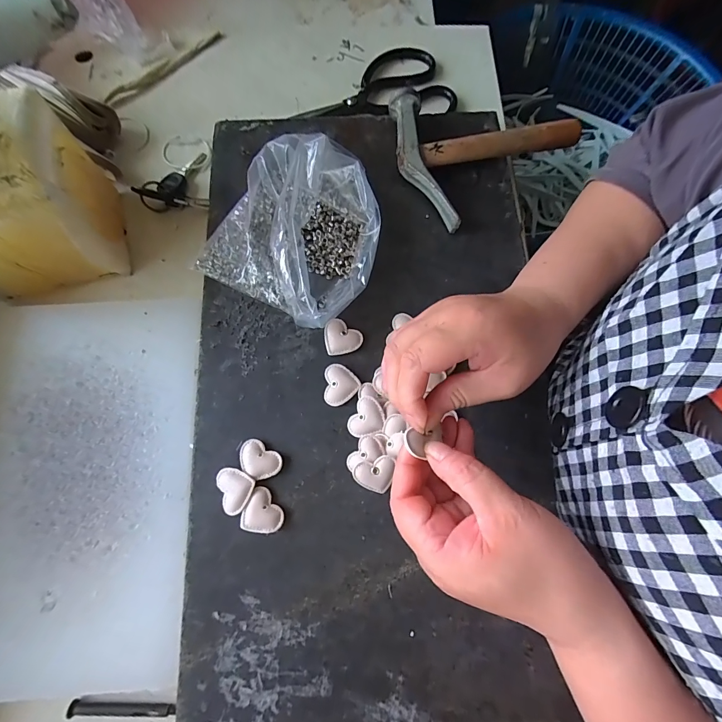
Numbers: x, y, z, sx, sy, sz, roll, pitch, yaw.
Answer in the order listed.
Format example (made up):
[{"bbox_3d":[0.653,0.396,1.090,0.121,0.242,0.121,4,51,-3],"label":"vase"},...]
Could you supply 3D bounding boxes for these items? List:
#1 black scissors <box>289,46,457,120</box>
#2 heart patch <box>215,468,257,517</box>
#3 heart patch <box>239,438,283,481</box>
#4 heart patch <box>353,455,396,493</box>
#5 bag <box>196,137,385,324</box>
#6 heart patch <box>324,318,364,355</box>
[{"bbox_3d":[0.012,-0.314,0.411,0.175,0.015,0.088,-12,78,-3],"label":"black scissors"},{"bbox_3d":[-0.101,0.100,0.279,0.030,0.006,0.031,24,78,5],"label":"heart patch"},{"bbox_3d":[-0.081,0.079,0.285,0.035,0.007,0.024,32,79,6],"label":"heart patch"},{"bbox_3d":[0.010,0.086,0.277,0.030,0.004,0.030,20,101,-3],"label":"heart patch"},{"bbox_3d":[-0.047,-0.116,0.314,0.140,0.045,0.162,38,80,7],"label":"bag"},{"bbox_3d":[-0.016,-0.022,0.313,0.032,0.005,0.030,-11,78,-3],"label":"heart patch"}]

